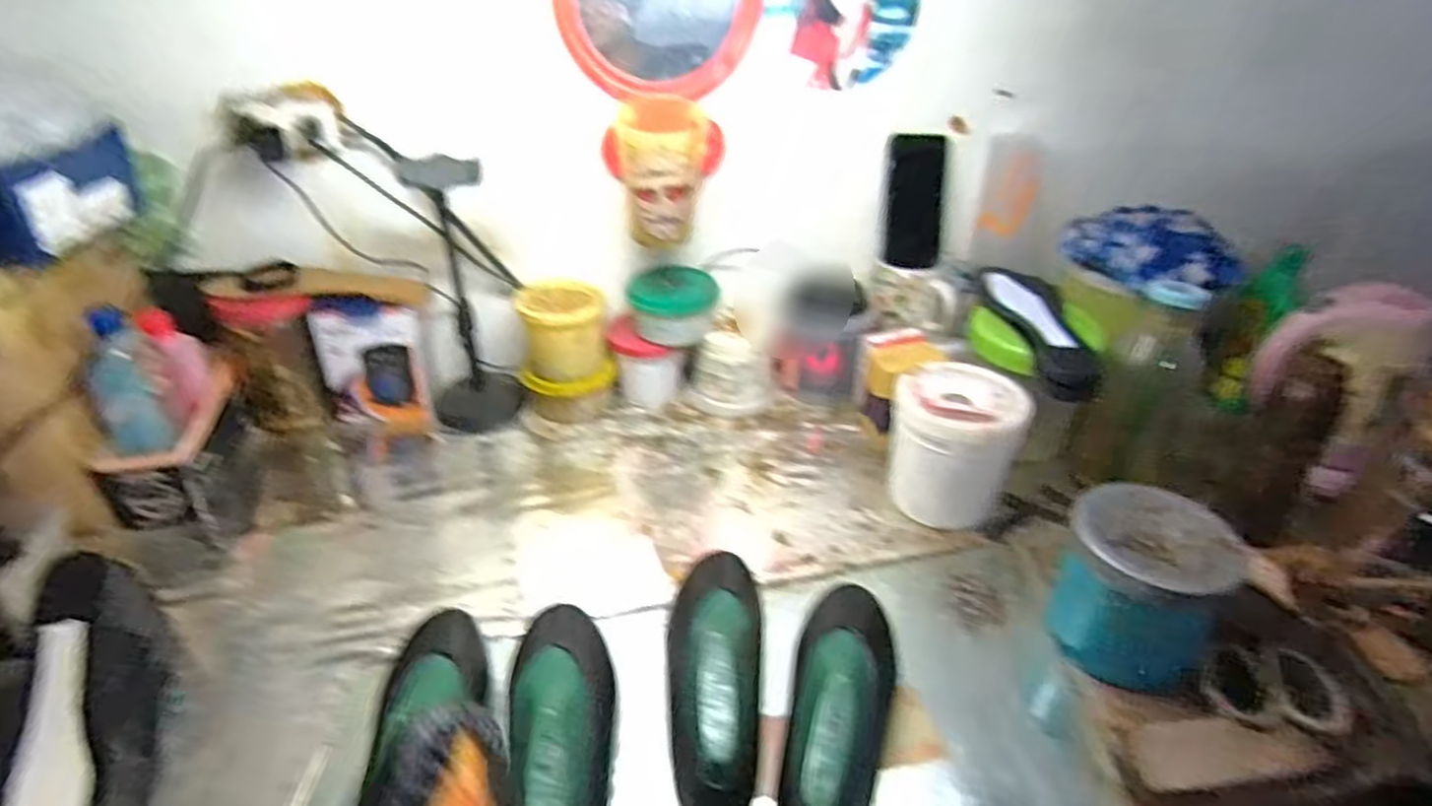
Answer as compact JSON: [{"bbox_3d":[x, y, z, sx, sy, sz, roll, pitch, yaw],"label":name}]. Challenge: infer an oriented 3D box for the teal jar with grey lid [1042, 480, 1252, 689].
[{"bbox_3d":[0.353,0.147,0.622,0.122,0.106,0.109,25,39,32],"label":"teal jar with grey lid"}]

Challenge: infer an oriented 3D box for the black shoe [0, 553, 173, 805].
[{"bbox_3d":[-0.444,0.238,0.531,0.074,0.094,0.241,-7,60,-13],"label":"black shoe"}]

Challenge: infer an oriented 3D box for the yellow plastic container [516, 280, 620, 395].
[{"bbox_3d":[-0.185,-0.078,0.907,0.101,0.113,0.086,-23,40,-33],"label":"yellow plastic container"}]

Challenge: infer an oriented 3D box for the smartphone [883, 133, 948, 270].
[{"bbox_3d":[0.250,-0.252,0.937,0.074,0.159,0.014,-3,18,-9],"label":"smartphone"}]

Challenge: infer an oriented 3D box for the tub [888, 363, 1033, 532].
[{"bbox_3d":[0.245,0.041,0.772,0.124,0.135,0.114,1,32,-1],"label":"tub"}]

